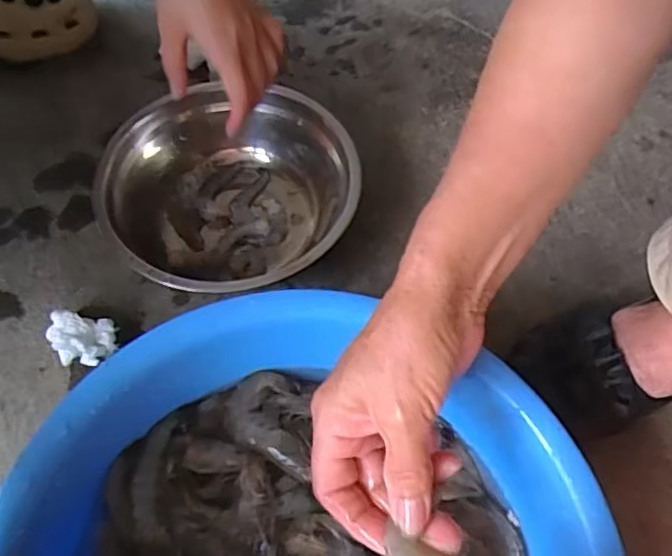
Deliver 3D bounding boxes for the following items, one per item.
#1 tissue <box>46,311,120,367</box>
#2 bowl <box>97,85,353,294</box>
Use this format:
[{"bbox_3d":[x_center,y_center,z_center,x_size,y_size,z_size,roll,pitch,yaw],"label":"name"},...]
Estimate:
[{"bbox_3d":[-0.202,0.050,0.498,0.051,0.025,0.037,8,62,4],"label":"tissue"},{"bbox_3d":[-0.085,-0.067,0.536,0.190,0.078,0.200,0,61,0],"label":"bowl"}]

